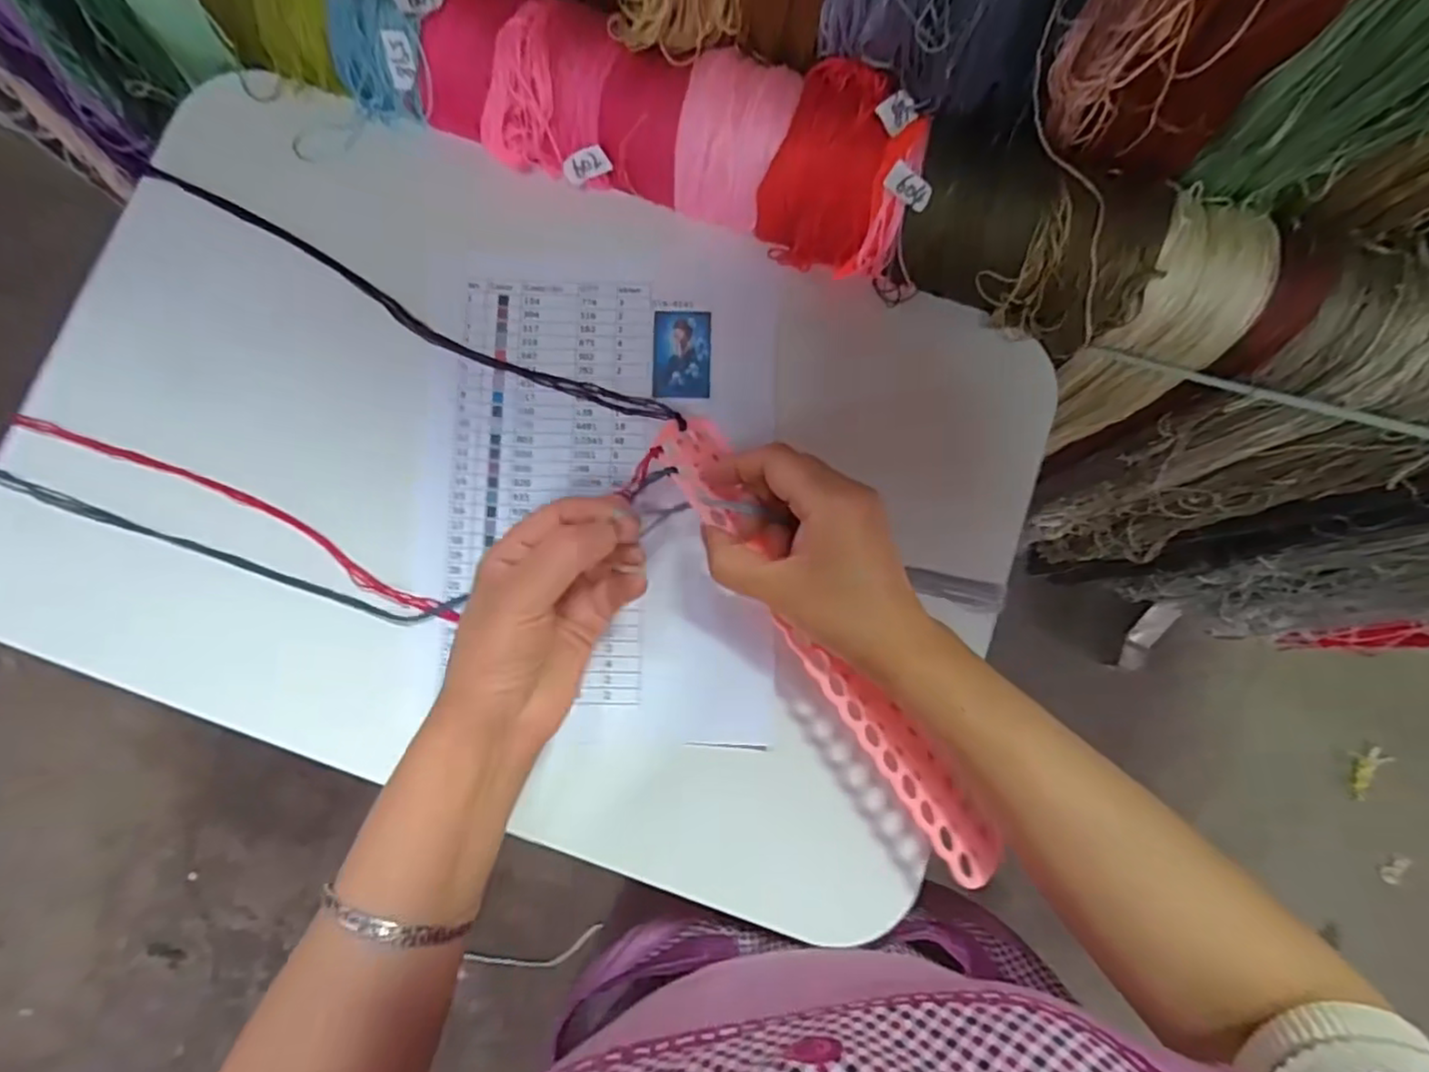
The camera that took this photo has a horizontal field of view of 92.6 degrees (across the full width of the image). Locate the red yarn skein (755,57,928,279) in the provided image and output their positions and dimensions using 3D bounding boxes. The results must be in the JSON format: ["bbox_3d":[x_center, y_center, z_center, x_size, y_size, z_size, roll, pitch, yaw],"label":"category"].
[{"bbox_3d":[0.076,-0.208,0.401,0.083,0.068,0.086,25,82,3],"label":"red yarn skein"}]

